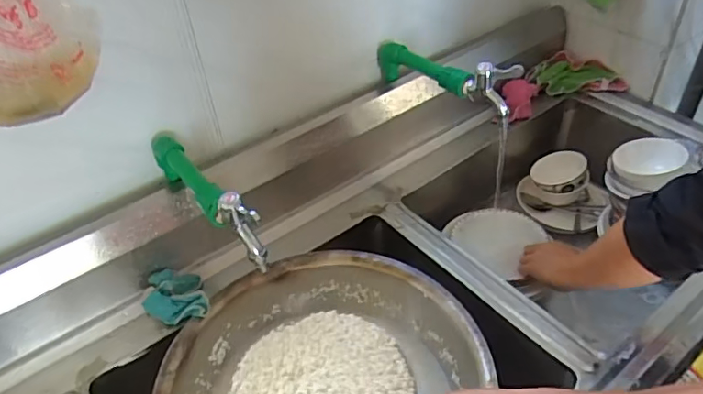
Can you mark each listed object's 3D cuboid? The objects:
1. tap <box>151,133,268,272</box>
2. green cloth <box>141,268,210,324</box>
[{"bbox_3d":[-0.185,-0.009,0.673,0.038,0.088,0.266,-29,47,-25],"label":"tap"},{"bbox_3d":[-0.253,0.139,0.767,0.083,0.040,0.088,-20,44,-17],"label":"green cloth"}]

